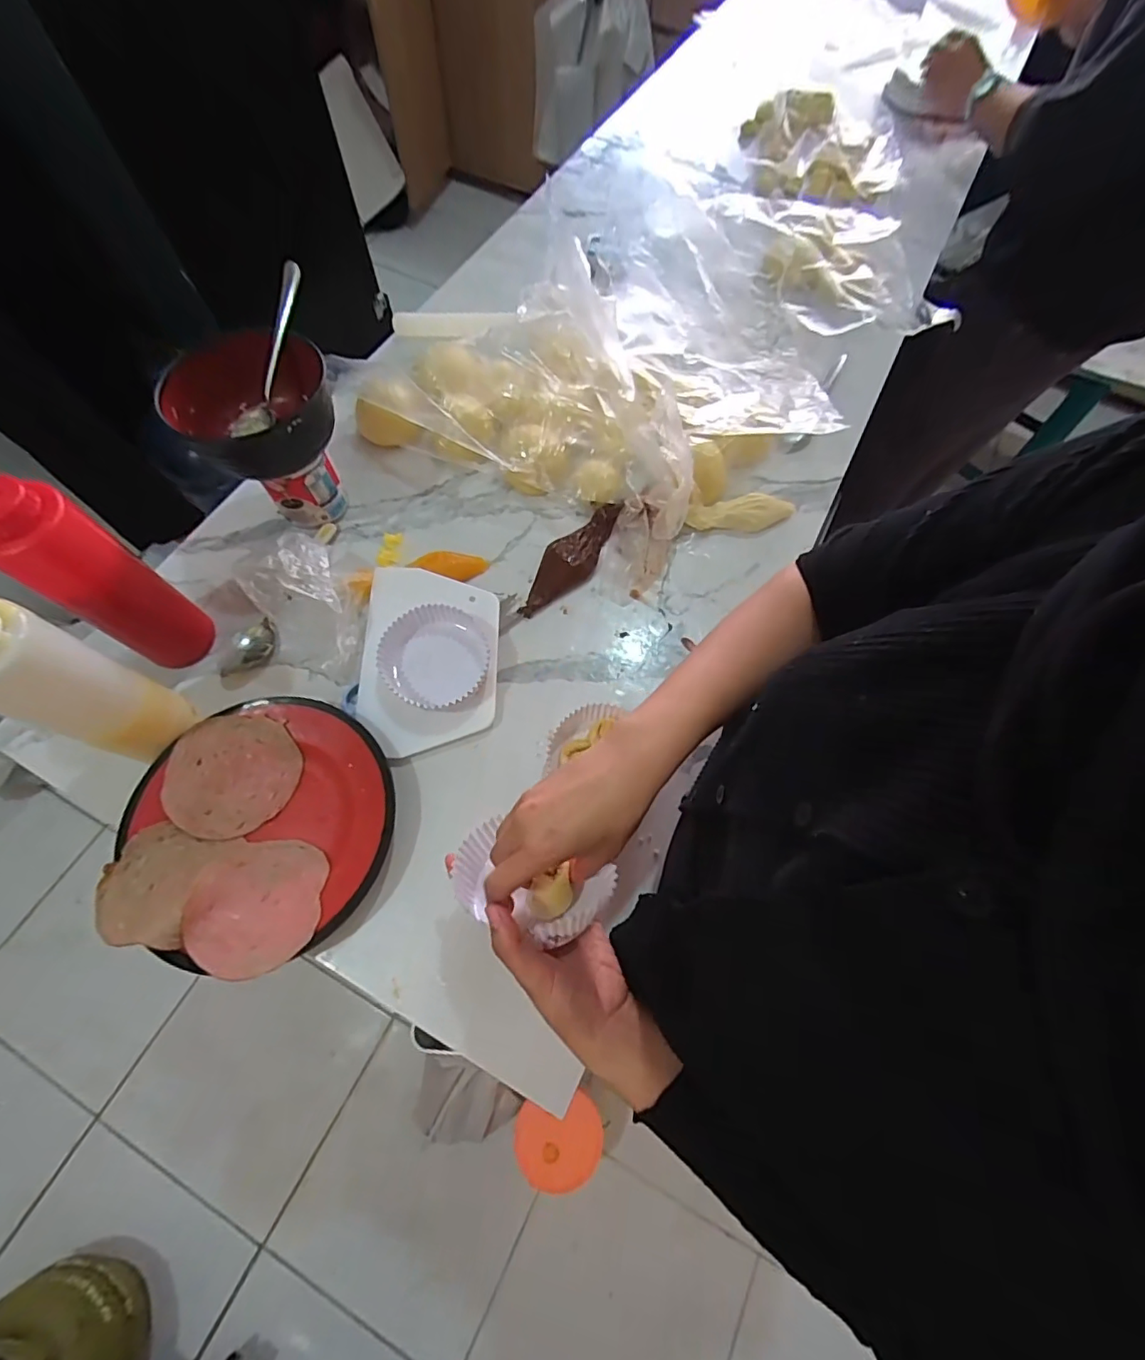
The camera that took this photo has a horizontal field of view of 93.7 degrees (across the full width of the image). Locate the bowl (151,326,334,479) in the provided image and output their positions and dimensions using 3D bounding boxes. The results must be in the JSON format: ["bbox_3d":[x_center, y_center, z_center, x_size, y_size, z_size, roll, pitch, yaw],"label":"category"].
[{"bbox_3d":[-0.291,-0.243,0.490,0.131,0.055,0.131,-15,69,-8],"label":"bowl"}]

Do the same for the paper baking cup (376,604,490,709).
[{"bbox_3d":[-0.128,-0.021,0.499,0.093,0.038,0.088,1,67,-1],"label":"paper baking cup"}]

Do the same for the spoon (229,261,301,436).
[{"bbox_3d":[-0.275,-0.294,0.485,0.024,0.032,0.152,34,114,12],"label":"spoon"}]

